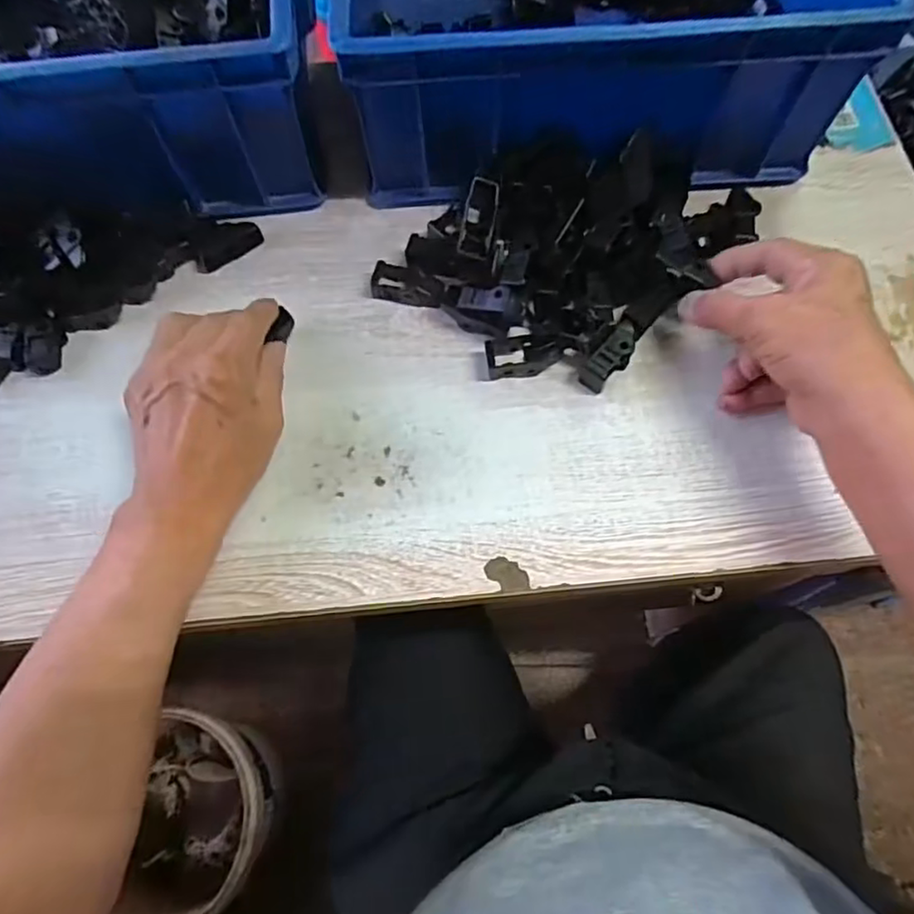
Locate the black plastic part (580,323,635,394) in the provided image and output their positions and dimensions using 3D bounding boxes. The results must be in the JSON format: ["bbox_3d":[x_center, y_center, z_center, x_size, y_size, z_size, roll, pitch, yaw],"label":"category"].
[{"bbox_3d":[0.101,-0.064,0.410,0.020,0.016,0.047,38,97,14],"label":"black plastic part"}]

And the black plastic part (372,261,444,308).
[{"bbox_3d":[-0.033,-0.120,0.439,0.051,0.016,0.023,10,69,5],"label":"black plastic part"}]

